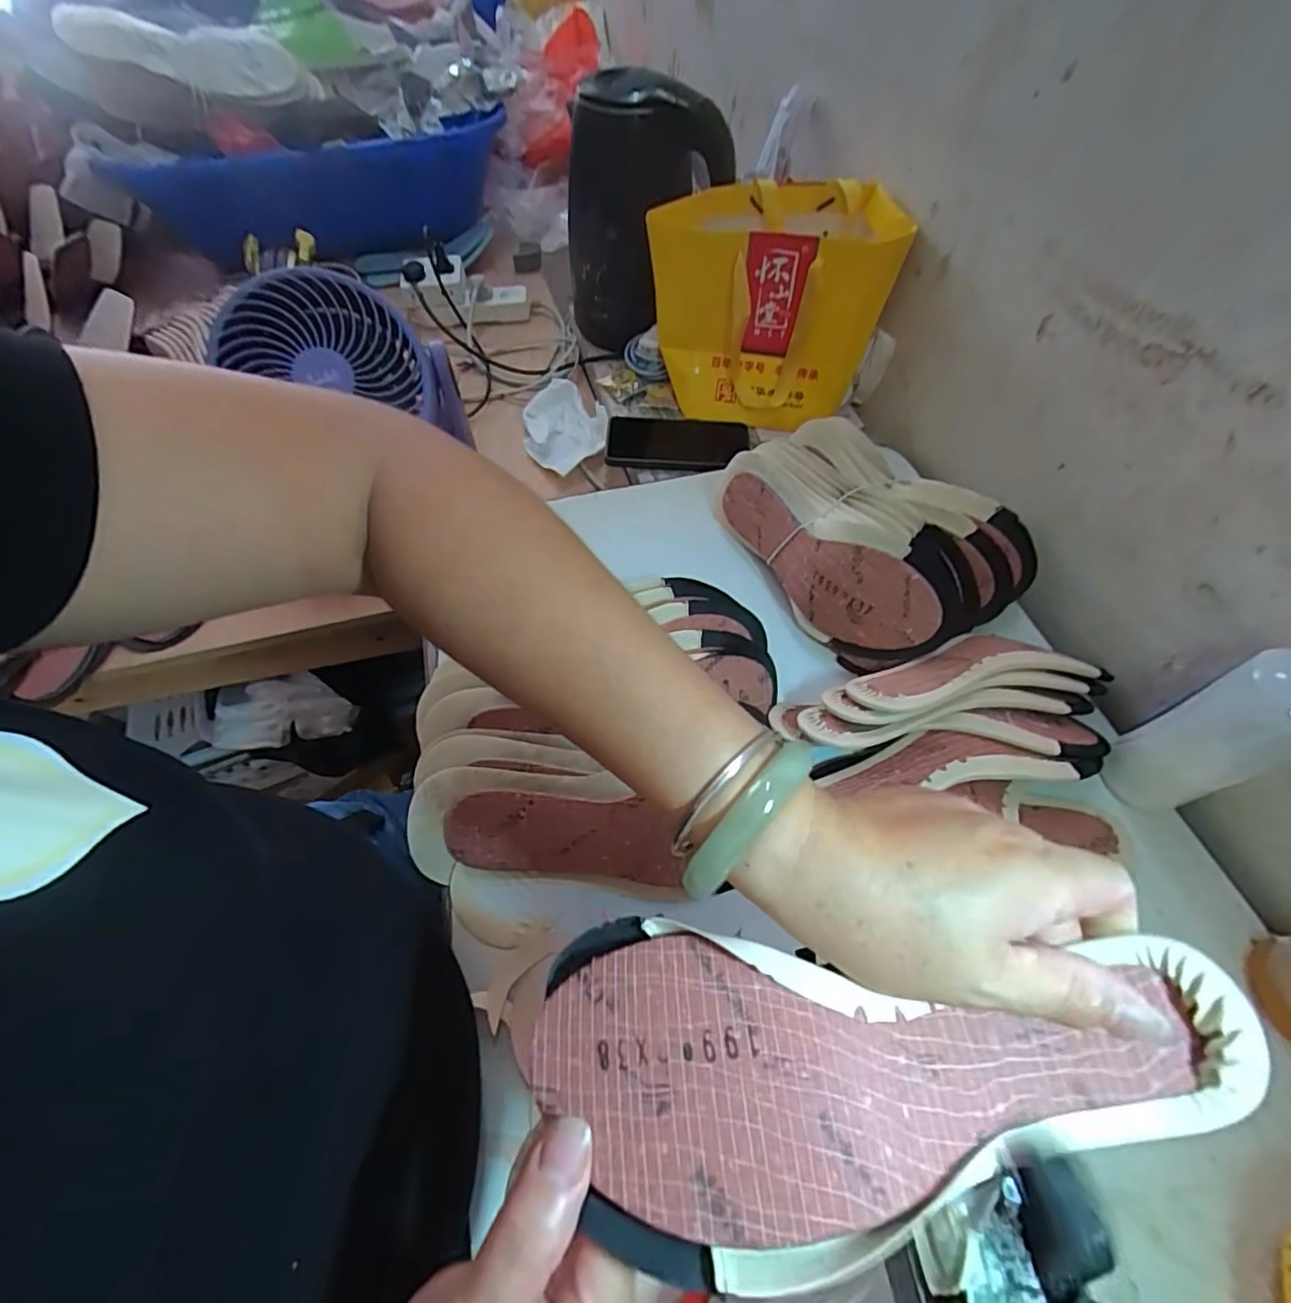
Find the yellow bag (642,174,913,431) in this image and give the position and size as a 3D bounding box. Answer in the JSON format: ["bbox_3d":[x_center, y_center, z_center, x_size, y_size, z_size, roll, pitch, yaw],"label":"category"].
[{"bbox_3d":[0.132,-0.375,0.651,0.248,0.181,0.142,-1,56,0],"label":"yellow bag"}]

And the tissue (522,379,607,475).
[{"bbox_3d":[-0.099,-0.282,0.733,0.098,0.029,0.136,-3,56,-1],"label":"tissue"}]

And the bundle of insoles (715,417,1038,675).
[{"bbox_3d":[0.186,-0.114,0.515,0.185,0.083,0.253,-34,61,-20],"label":"bundle of insoles"}]

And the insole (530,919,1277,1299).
[{"bbox_3d":[0.077,0.137,0.189,0.226,0.023,0.090,-2,56,2],"label":"insole"}]

